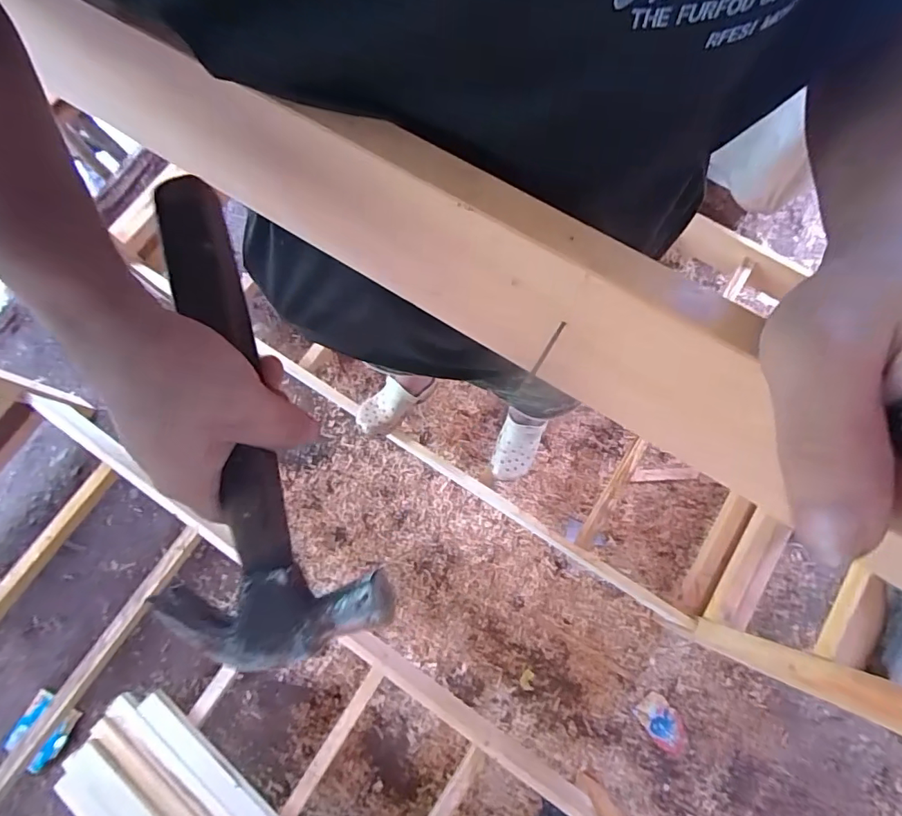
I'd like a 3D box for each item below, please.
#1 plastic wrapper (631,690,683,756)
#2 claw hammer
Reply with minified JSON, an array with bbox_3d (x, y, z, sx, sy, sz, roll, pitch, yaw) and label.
[{"bbox_3d":[0.605,0.900,1.387,0.096,0.018,0.166,-36,78,-10],"label":"plastic wrapper"},{"bbox_3d":[-0.124,-0.003,0.279,0.123,0.034,0.284,-14,81,-5],"label":"claw hammer"}]

